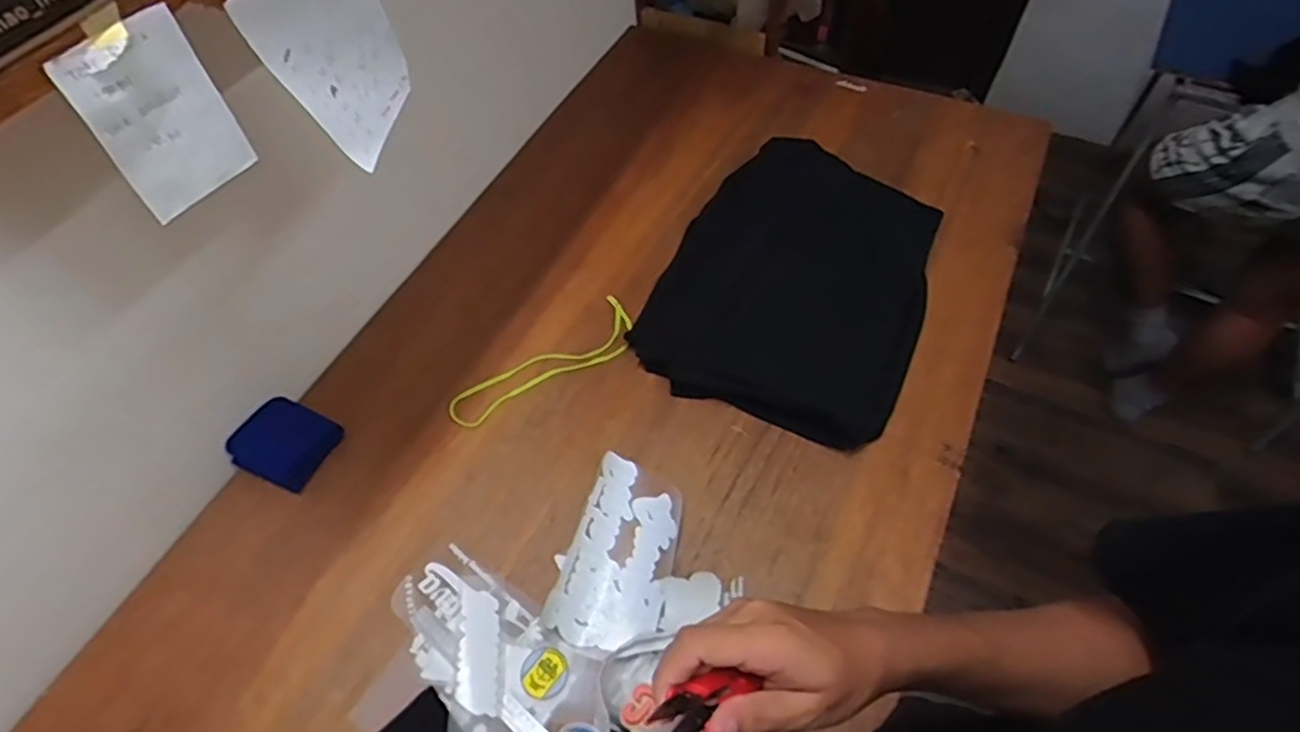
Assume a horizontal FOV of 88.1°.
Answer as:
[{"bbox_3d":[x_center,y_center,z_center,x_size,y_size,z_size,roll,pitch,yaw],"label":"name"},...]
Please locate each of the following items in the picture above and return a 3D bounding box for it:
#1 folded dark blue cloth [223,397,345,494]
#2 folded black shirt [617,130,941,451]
[{"bbox_3d":[-0.513,0.101,0.933,0.123,0.054,0.111,19,60,16],"label":"folded dark blue cloth"},{"bbox_3d":[0.230,-0.141,1.051,0.394,0.048,0.496,22,68,14],"label":"folded black shirt"}]

